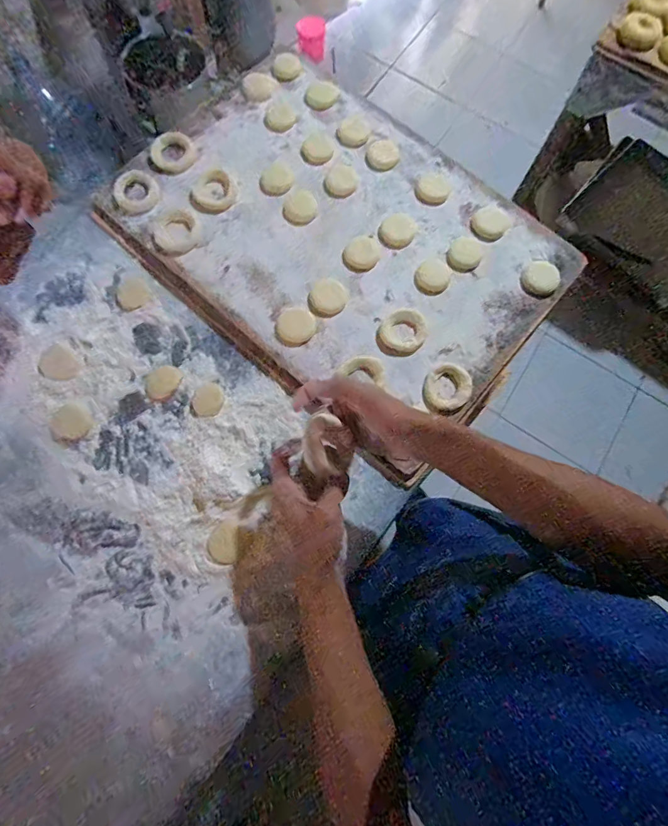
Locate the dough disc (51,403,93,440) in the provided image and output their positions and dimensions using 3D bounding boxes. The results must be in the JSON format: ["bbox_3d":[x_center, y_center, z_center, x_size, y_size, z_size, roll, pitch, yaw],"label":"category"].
[{"bbox_3d":[-0.330,0.011,0.519,0.046,0.004,0.046,0,77,0],"label":"dough disc"}]

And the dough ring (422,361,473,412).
[{"bbox_3d":[0.142,-0.034,0.527,0.066,0.011,0.059,-20,78,-5],"label":"dough ring"}]

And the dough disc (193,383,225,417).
[{"bbox_3d":[-0.163,-0.017,0.537,0.040,0.004,0.044,0,77,0],"label":"dough disc"}]

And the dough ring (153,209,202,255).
[{"bbox_3d":[-0.215,-0.249,0.573,0.063,0.009,0.059,0,77,0],"label":"dough ring"}]

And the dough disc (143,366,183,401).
[{"bbox_3d":[-0.223,-0.039,0.540,0.048,0.004,0.043,-28,79,-6],"label":"dough disc"}]

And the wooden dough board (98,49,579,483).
[{"bbox_3d":[0.012,-0.261,0.585,0.585,0.019,0.420,42,80,8],"label":"wooden dough board"}]

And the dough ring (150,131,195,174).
[{"bbox_3d":[-0.235,-0.381,0.606,0.062,0.013,0.071,-25,79,-6],"label":"dough ring"}]

